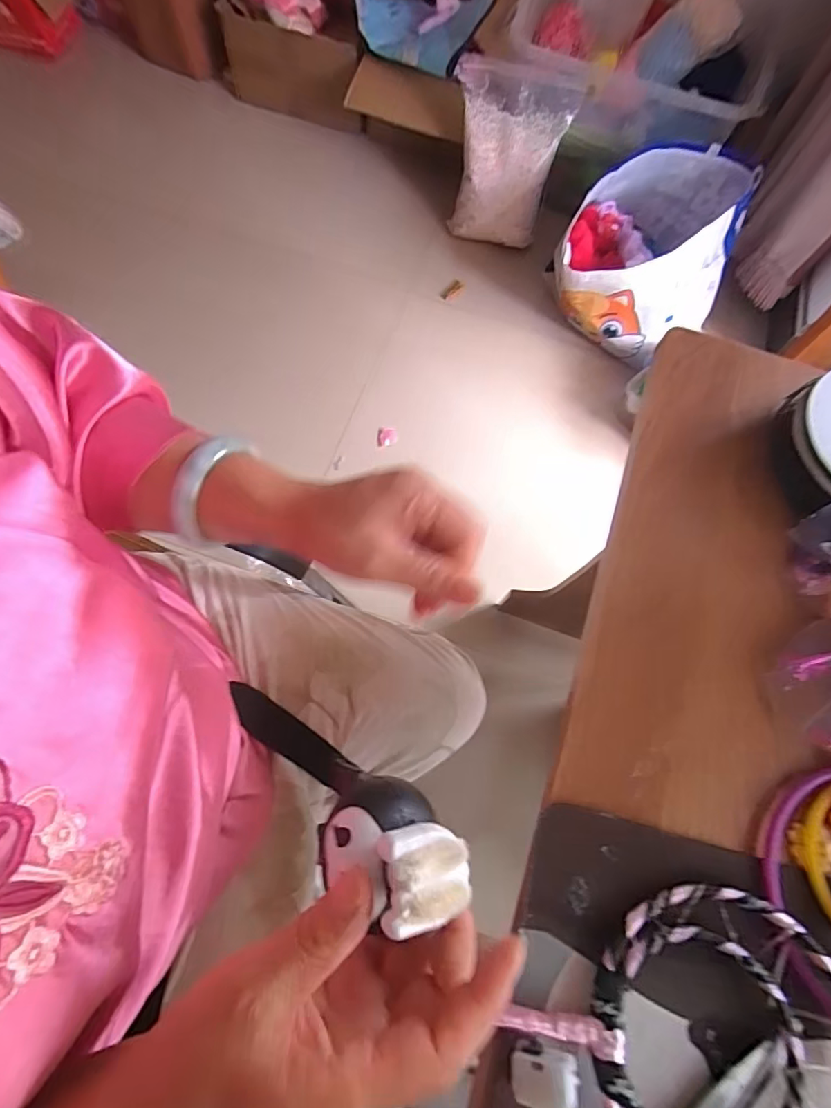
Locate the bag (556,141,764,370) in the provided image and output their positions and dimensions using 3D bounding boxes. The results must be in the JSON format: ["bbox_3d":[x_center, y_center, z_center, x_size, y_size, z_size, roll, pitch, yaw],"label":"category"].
[{"bbox_3d":[0.499,-0.647,1.144,0.337,0.258,0.376,27,71,6],"label":"bag"}]

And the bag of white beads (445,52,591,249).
[{"bbox_3d":[0.201,-0.878,1.179,0.253,0.333,0.093,16,43,11],"label":"bag of white beads"}]

